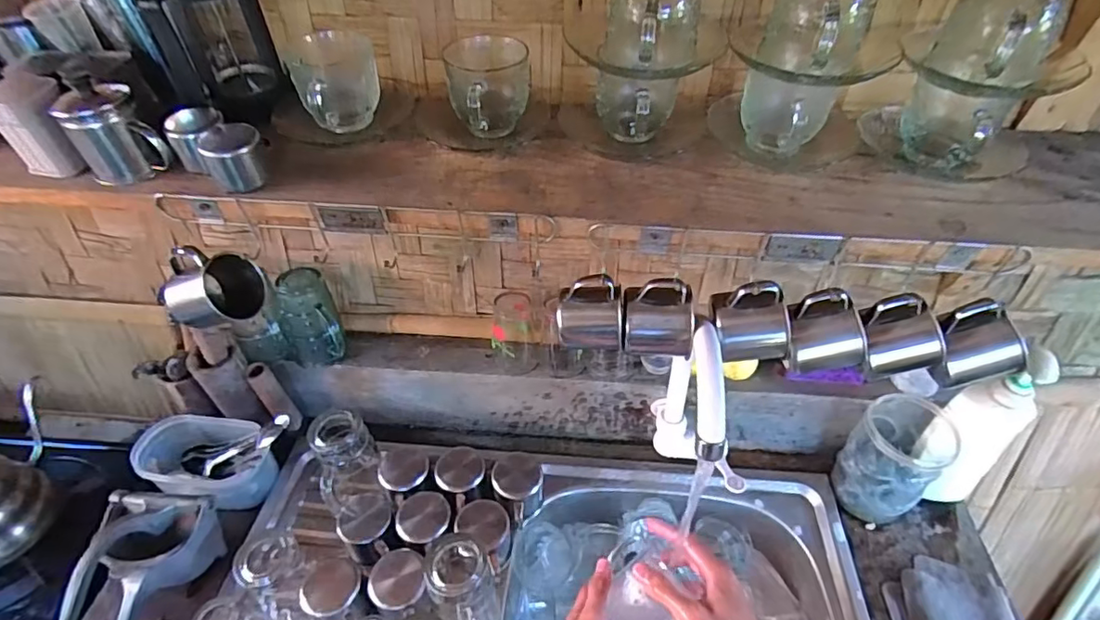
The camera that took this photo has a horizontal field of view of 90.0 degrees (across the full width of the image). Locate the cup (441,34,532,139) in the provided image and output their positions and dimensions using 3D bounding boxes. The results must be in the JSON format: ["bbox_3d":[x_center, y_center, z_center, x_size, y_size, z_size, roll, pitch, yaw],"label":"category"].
[{"bbox_3d":[-0.055,-0.199,0.513,0.075,0.077,0.089,-5,45,-4],"label":"cup"}]

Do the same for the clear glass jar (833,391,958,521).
[{"bbox_3d":[0.431,0.185,0.694,0.111,0.146,0.095,-33,53,-28],"label":"clear glass jar"}]

